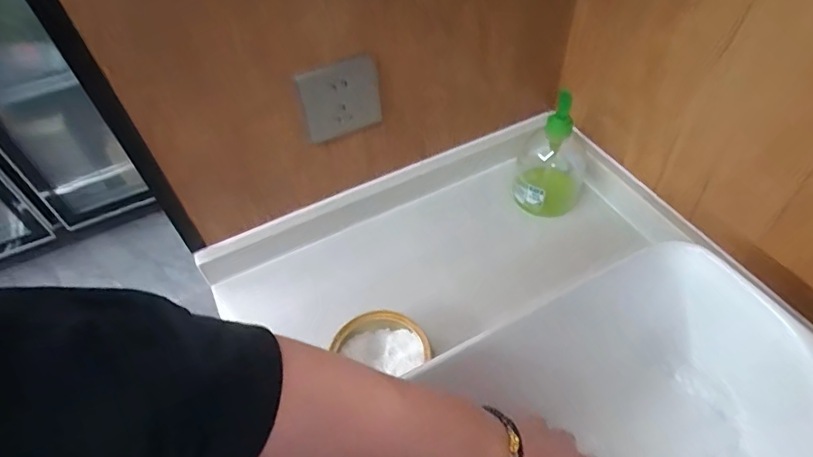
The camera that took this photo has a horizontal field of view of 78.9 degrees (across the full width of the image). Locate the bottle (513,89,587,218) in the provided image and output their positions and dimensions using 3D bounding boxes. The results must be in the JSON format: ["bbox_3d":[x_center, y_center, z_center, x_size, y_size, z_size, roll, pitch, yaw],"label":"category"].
[{"bbox_3d":[0.182,-0.089,0.606,0.085,0.158,0.072,13,53,15],"label":"bottle"}]

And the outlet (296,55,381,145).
[{"bbox_3d":[-0.068,-0.135,0.527,0.083,0.099,0.011,-22,61,-11],"label":"outlet"}]

